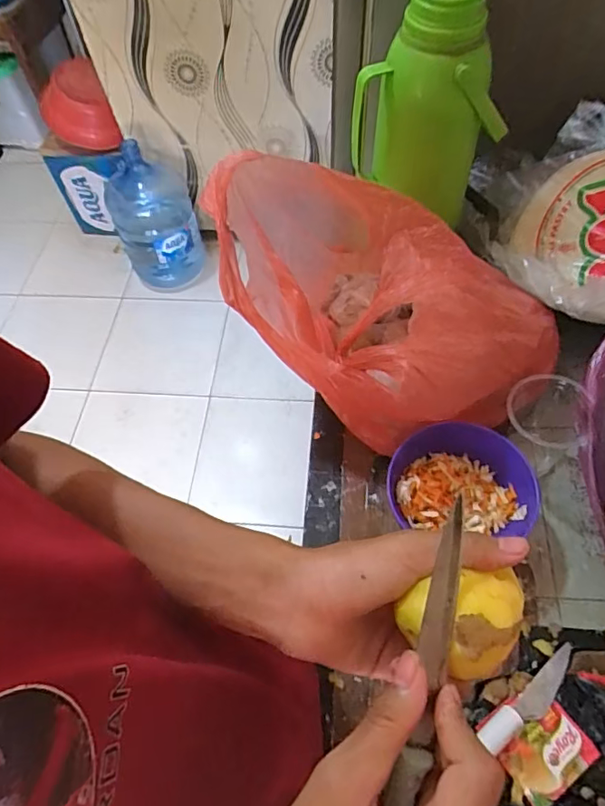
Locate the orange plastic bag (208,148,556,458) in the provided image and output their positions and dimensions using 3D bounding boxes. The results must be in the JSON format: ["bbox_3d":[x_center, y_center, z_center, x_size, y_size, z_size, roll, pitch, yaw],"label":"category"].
[{"bbox_3d":[0.094,-0.119,0.597,0.384,0.235,0.234,24,63,17],"label":"orange plastic bag"}]

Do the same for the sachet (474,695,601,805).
[{"bbox_3d":[0.224,0.321,0.485,0.078,0.013,0.077,-28,61,-13],"label":"sachet"}]

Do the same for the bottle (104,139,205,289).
[{"bbox_3d":[-0.502,-0.624,1.743,0.265,0.426,0.276,-21,60,-9],"label":"bottle"}]

